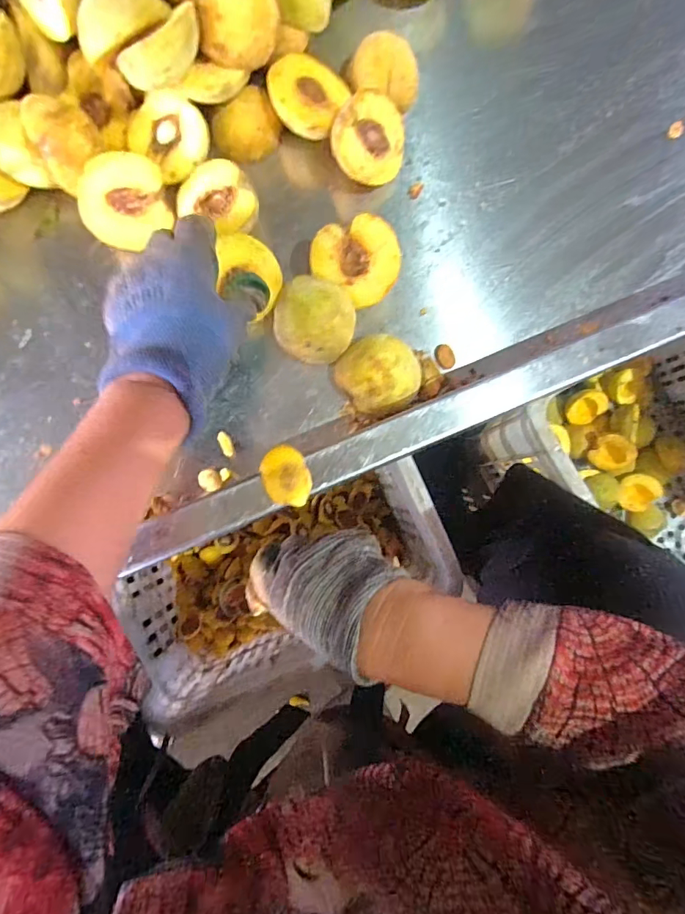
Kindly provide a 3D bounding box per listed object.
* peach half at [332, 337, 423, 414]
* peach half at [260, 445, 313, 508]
[{"bbox_3d":[0.028,-0.063,0.339,0.058,0.030,0.057,0,85,-2],"label":"peach half"},{"bbox_3d":[-0.035,0.012,0.286,0.029,0.012,0.039,-22,86,-3],"label":"peach half"}]

